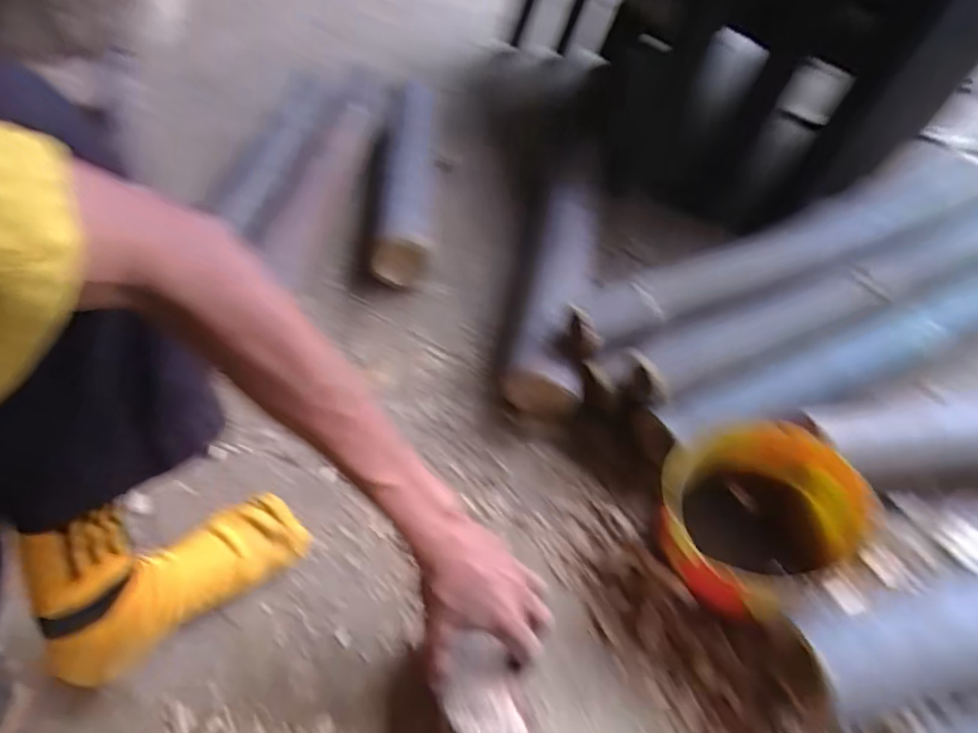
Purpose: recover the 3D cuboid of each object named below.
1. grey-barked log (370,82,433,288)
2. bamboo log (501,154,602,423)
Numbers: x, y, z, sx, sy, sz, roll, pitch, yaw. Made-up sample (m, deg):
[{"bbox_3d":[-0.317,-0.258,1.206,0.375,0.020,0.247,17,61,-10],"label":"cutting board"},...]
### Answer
[{"bbox_3d":[-0.131,-0.315,0.926,0.081,0.082,0.454,-3,51,1],"label":"grey-barked log"},{"bbox_3d":[0.090,-0.125,0.745,0.084,0.103,0.405,6,50,9],"label":"bamboo log"}]

